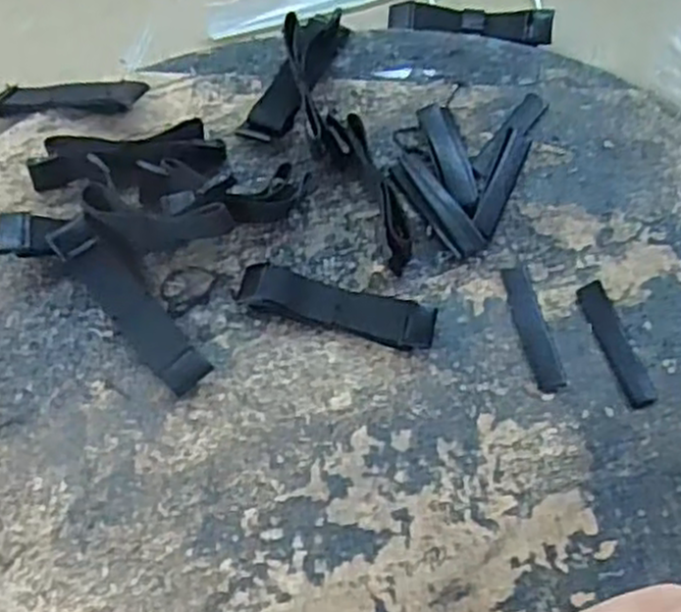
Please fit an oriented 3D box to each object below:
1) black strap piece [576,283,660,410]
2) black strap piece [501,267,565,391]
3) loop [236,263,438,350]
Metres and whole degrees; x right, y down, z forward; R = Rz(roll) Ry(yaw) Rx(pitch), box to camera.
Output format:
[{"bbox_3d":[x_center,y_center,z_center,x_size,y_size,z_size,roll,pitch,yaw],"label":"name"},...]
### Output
[{"bbox_3d":[0.098,0.013,0.279,0.012,0.004,0.046,-16,68,-9],"label":"black strap piece"},{"bbox_3d":[0.069,0.007,0.281,0.011,0.004,0.047,-11,67,-7],"label":"black strap piece"},{"bbox_3d":[-0.001,0.001,0.277,0.068,0.010,0.017,15,66,5],"label":"loop"}]

